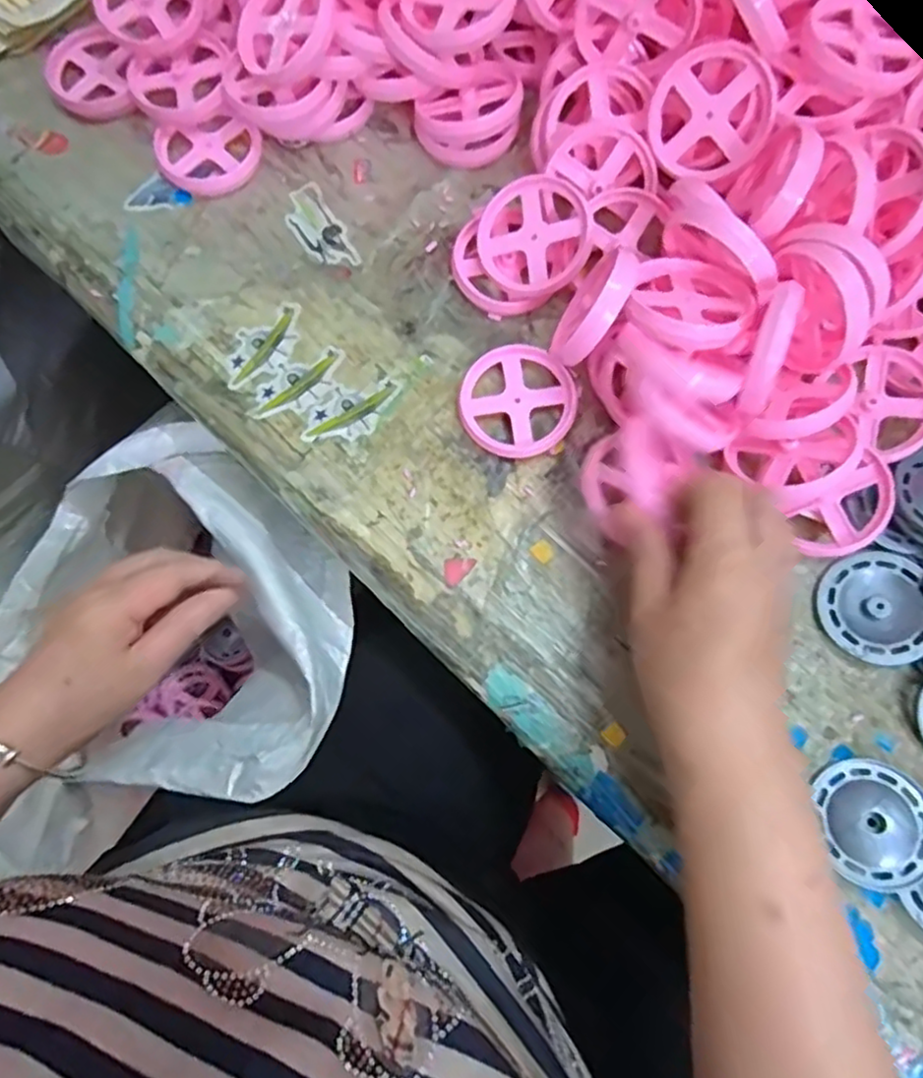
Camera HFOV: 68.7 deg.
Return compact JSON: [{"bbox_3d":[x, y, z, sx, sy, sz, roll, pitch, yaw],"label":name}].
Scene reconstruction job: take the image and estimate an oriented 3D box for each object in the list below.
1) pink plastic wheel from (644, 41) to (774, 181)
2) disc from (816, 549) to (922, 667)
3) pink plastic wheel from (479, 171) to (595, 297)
[{"bbox_3d":[0.134,-0.228,0.365,0.061,0.012,0.063,8,117,16],"label":"pink plastic wheel"},{"bbox_3d":[0.212,0.035,0.347,0.049,0.012,0.058,0,76,1],"label":"disc"},{"bbox_3d":[0.043,-0.169,0.379,0.064,0.011,0.062,1,92,18],"label":"pink plastic wheel"}]

